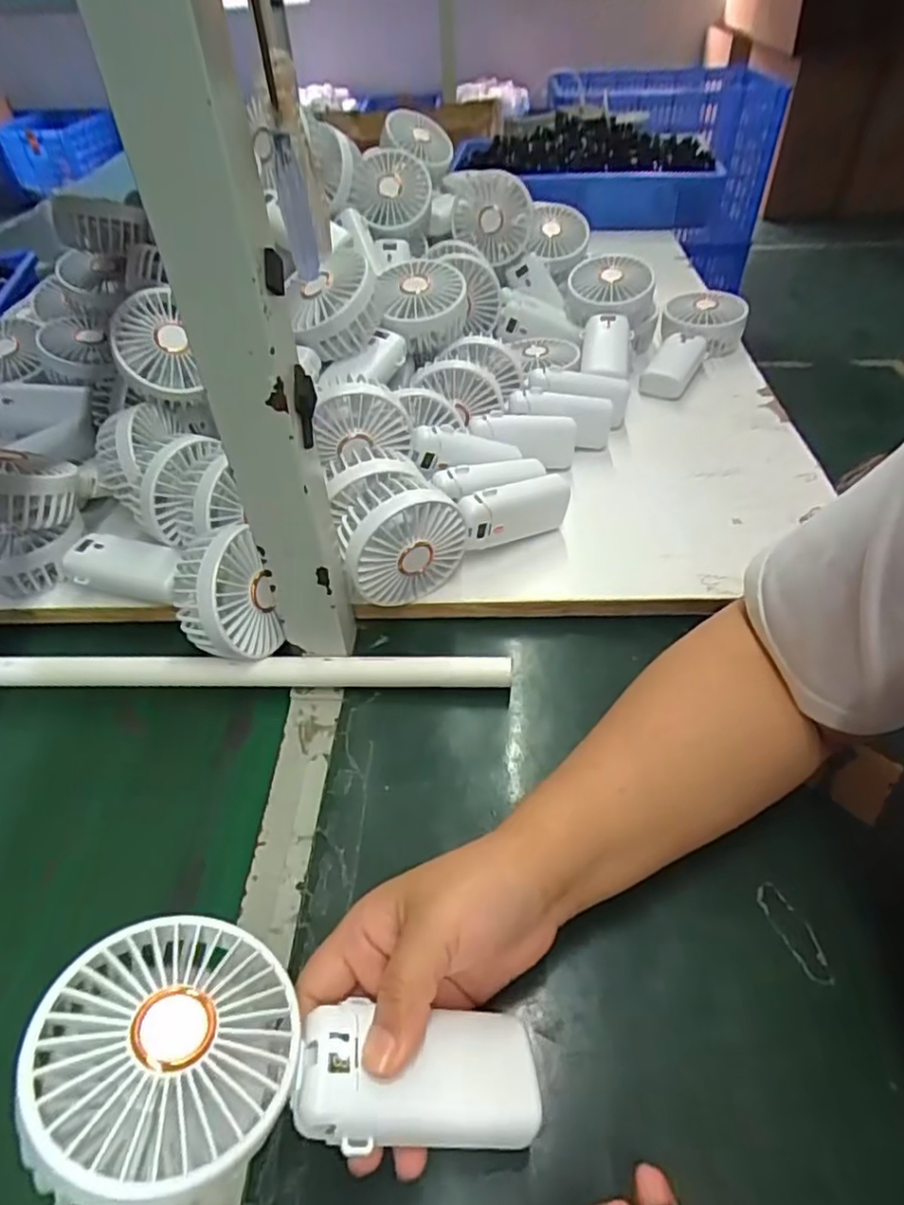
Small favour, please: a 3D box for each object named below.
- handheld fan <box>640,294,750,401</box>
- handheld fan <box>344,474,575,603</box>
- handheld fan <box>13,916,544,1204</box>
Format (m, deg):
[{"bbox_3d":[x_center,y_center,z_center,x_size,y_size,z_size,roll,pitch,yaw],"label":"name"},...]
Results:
[{"bbox_3d":[0.257,-0.273,0.702,0.086,0.046,0.170,16,50,17],"label":"handheld fan"},{"bbox_3d":[0.005,-0.061,0.478,0.184,0.088,0.045,-28,52,-22],"label":"handheld fan"},{"bbox_3d":[-0.062,0.173,0.256,0.178,0.044,0.087,12,31,-26],"label":"handheld fan"}]

